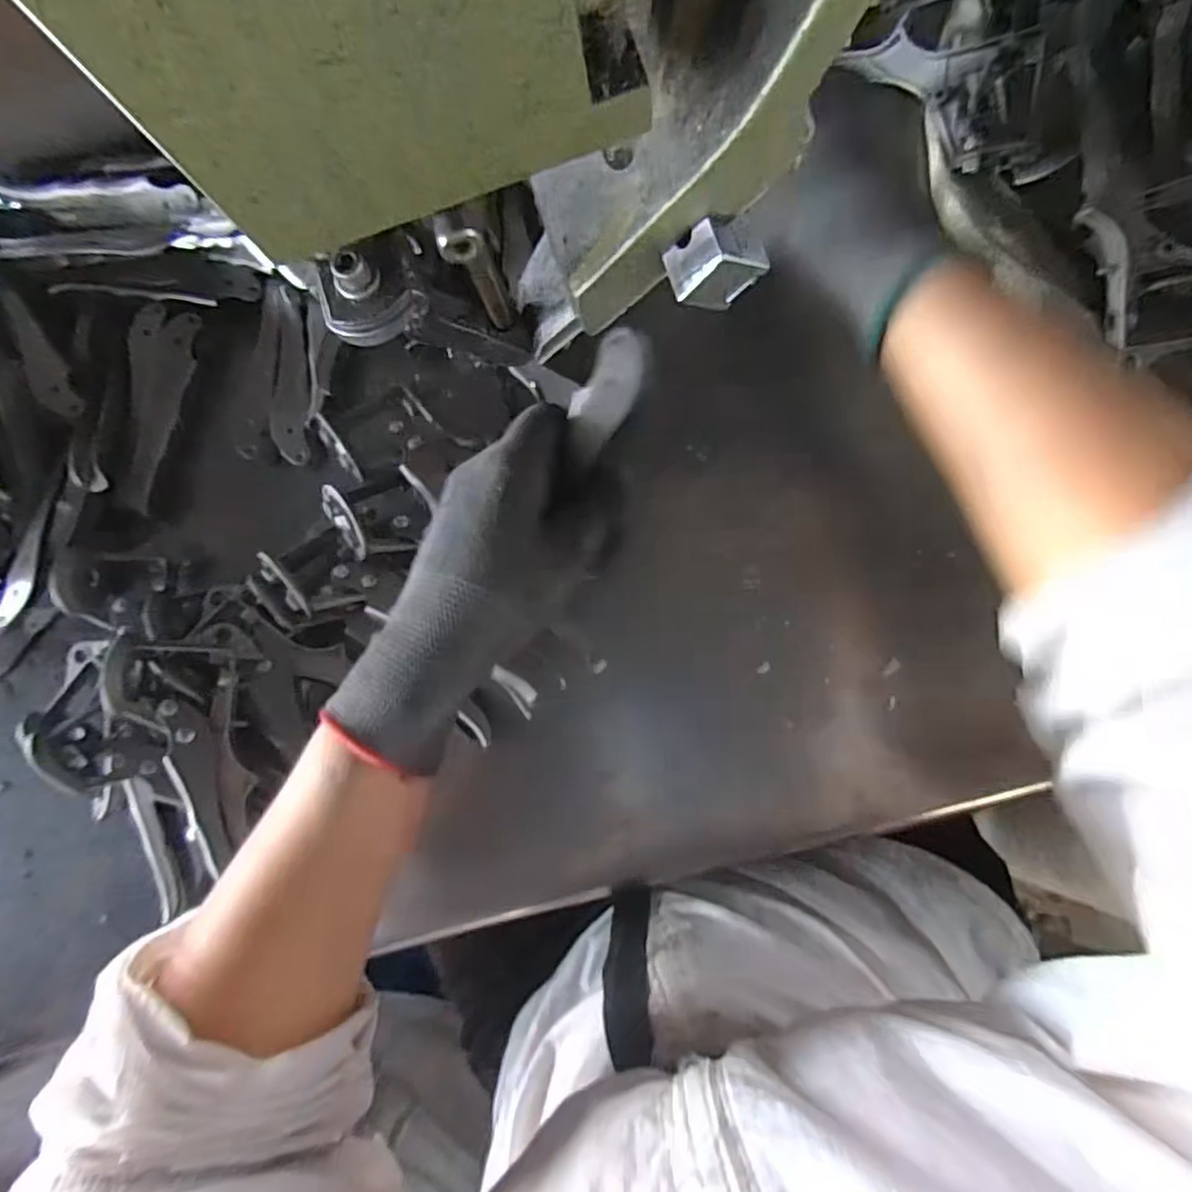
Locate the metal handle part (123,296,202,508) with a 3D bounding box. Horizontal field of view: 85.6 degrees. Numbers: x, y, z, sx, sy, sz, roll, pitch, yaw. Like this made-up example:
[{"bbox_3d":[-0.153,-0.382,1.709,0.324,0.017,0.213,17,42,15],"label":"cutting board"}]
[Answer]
[{"bbox_3d":[-0.278,-0.118,0.403,0.038,0.013,0.127,8,84,7],"label":"metal handle part"}]

